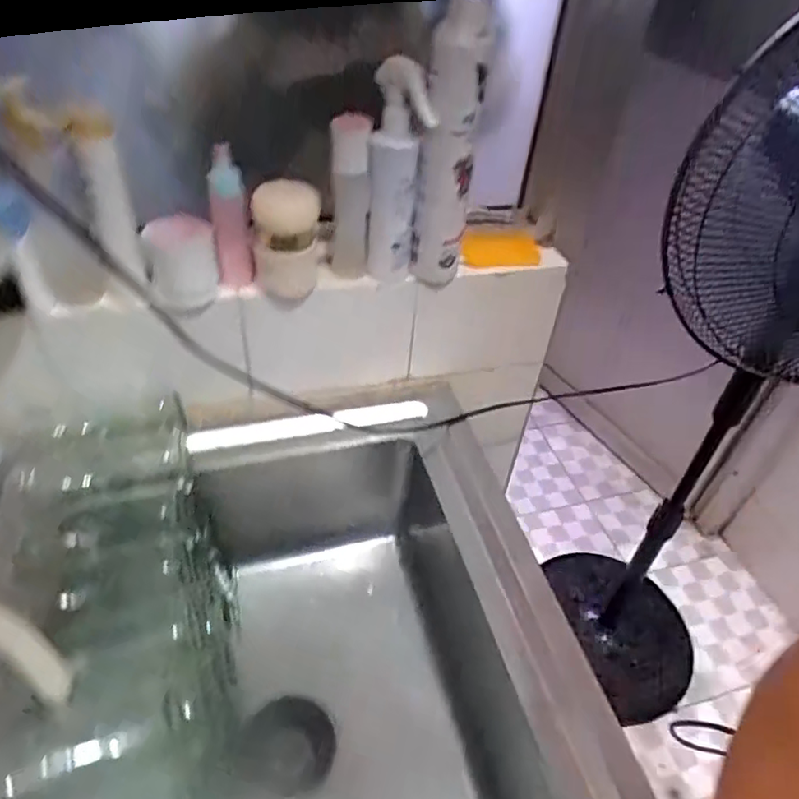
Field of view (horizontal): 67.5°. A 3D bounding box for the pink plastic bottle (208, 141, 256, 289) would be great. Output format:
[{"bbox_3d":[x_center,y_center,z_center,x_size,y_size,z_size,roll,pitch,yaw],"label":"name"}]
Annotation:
[{"bbox_3d":[-0.175,-0.181,0.619,0.037,0.158,0.034,-8,45,-14],"label":"pink plastic bottle"}]

